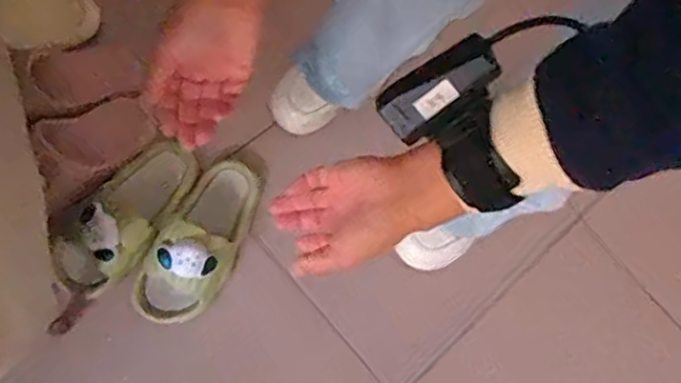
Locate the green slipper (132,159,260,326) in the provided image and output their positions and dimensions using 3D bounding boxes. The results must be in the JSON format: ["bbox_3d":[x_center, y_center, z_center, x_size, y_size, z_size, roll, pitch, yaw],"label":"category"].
[{"bbox_3d":[-0.186,0.057,0.843,0.099,0.082,0.235,18,66,8],"label":"green slipper"}]

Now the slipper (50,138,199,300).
[{"bbox_3d":[-0.282,0.022,0.823,0.091,0.078,0.228,31,69,14],"label":"slipper"}]

